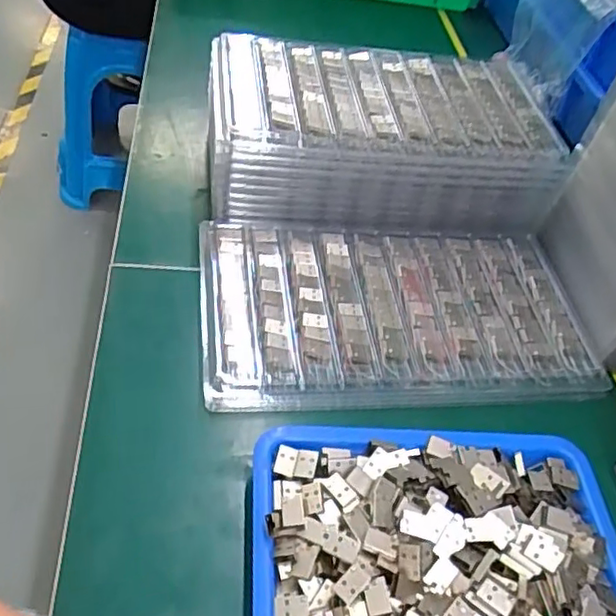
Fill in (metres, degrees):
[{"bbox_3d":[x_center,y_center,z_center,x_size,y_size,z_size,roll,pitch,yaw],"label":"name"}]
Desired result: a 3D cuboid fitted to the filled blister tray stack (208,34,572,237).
[{"bbox_3d":[0.063,-0.154,0.553,0.297,0.087,0.169,1,52,-11],"label":"filled blister tray stack"}]

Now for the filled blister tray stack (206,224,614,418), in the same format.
[{"bbox_3d":[0.067,-0.005,0.471,0.287,0.021,0.162,-2,49,-8],"label":"filled blister tray stack"}]

